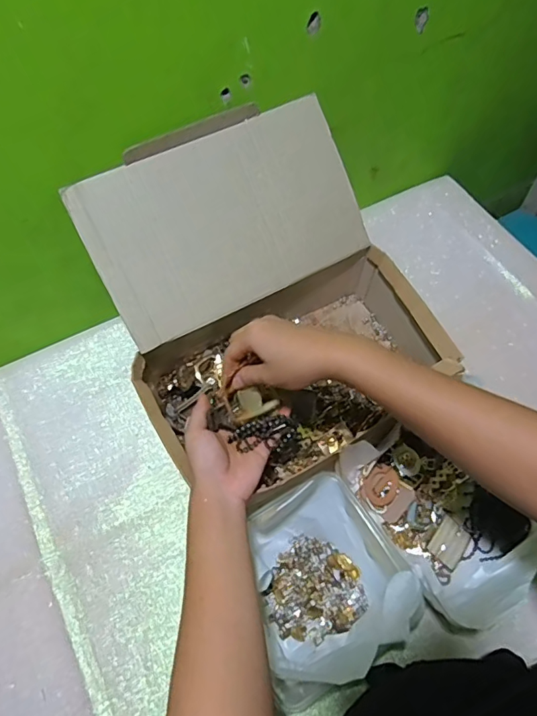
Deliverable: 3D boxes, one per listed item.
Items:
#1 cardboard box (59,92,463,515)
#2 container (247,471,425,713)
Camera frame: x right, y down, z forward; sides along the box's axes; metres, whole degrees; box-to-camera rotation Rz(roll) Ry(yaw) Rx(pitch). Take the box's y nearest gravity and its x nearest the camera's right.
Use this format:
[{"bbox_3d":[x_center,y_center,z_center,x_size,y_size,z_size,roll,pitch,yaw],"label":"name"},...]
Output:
[{"bbox_3d":[-0.003,-0.062,0.549,0.324,0.229,0.327,-26,63,-12],"label":"cardboard box"},{"bbox_3d":[0.057,0.214,0.476,0.137,0.083,0.170,-21,62,-10],"label":"container"}]

